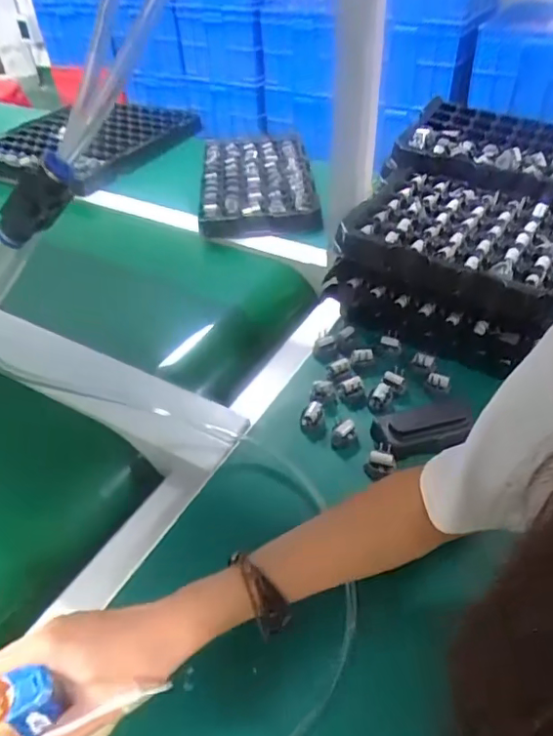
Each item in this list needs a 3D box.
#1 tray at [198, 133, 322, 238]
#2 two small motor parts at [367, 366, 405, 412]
[{"bbox_3d":[-0.037,-0.353,1.022,0.205,0.053,0.360,-5,43,-2],"label":"tray"},{"bbox_3d":[0.123,0.020,0.599,0.022,0.019,0.062,22,48,25],"label":"two small motor parts"}]

